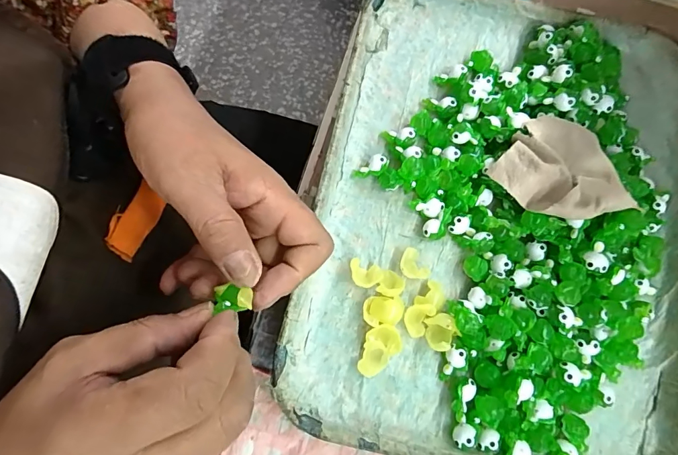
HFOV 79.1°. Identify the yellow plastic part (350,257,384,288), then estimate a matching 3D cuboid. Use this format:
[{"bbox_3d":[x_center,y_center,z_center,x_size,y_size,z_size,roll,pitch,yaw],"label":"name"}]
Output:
[{"bbox_3d":[0.018,0.032,0.280,0.023,0.010,0.017,15,79,3],"label":"yellow plastic part"}]

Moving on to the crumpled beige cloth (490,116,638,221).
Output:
[{"bbox_3d":[0.143,-0.036,0.279,0.068,0.031,0.075,-17,75,-6],"label":"crumpled beige cloth"}]

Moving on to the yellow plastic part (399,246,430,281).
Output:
[{"bbox_3d":[0.050,0.026,0.283,0.017,0.011,0.023,-19,80,-4],"label":"yellow plastic part"}]

